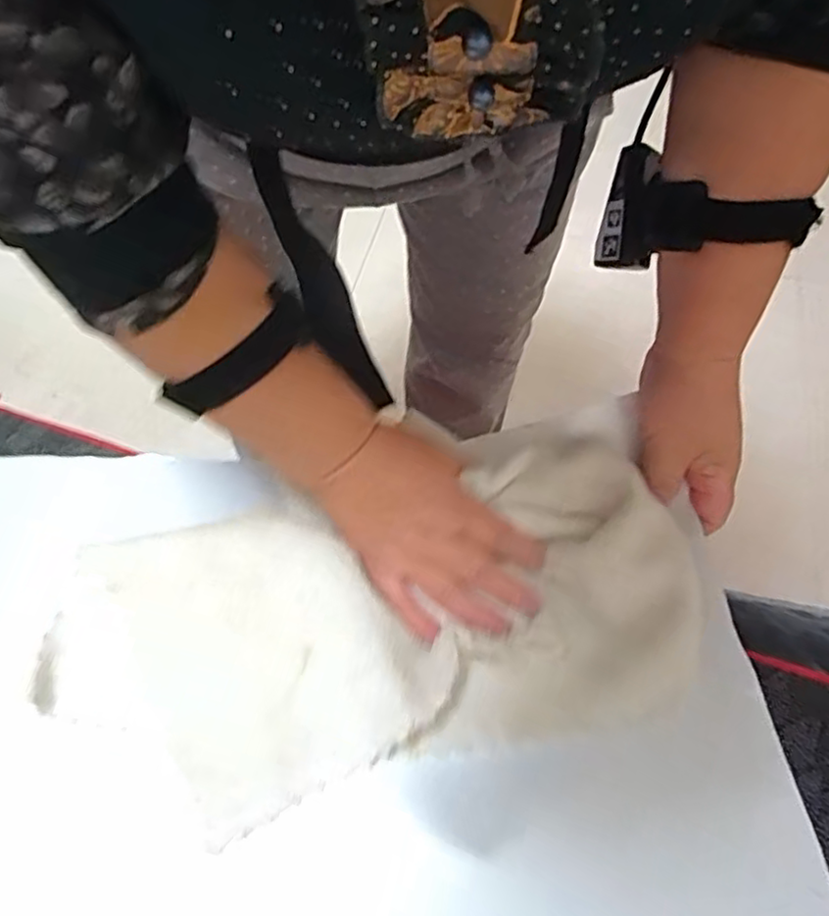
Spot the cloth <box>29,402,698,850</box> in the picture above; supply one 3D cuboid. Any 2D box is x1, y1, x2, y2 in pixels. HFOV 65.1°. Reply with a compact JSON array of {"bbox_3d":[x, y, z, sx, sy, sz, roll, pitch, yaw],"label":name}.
[{"bbox_3d":[-0.024,0.083,0.358,0.343,0.049,0.172,-9,58,-4],"label":"cloth"}]

